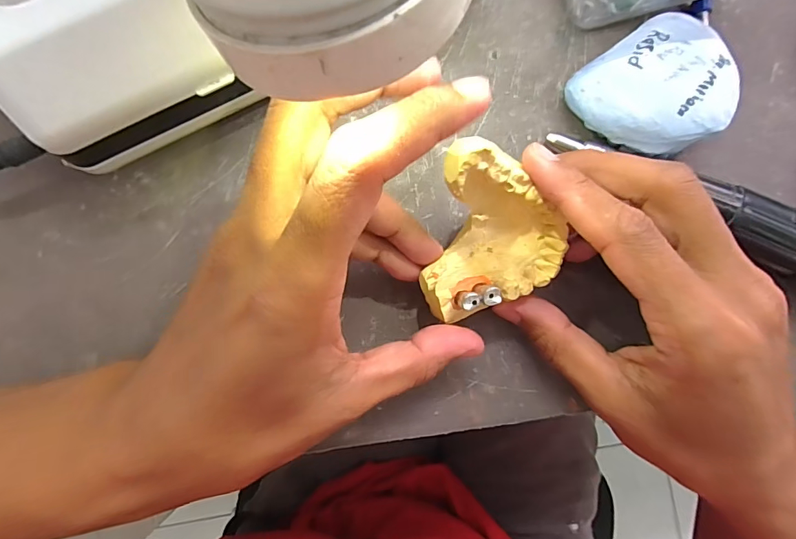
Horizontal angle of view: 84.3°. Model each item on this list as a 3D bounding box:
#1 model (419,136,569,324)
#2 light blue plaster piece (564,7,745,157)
[{"bbox_3d":[0.038,-0.012,0.168,0.050,0.030,0.061,9,100,0],"label":"model"},{"bbox_3d":[0.115,-0.079,0.199,0.063,0.030,0.055,-36,88,-5],"label":"light blue plaster piece"}]

